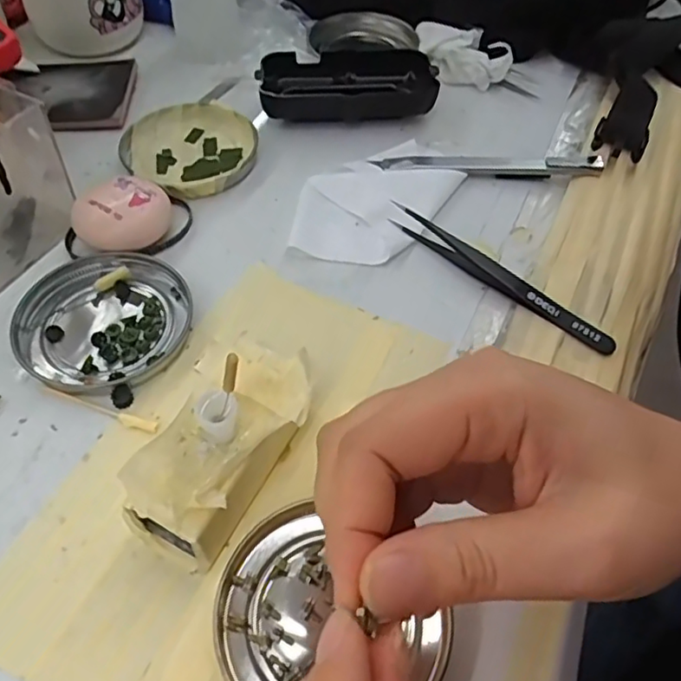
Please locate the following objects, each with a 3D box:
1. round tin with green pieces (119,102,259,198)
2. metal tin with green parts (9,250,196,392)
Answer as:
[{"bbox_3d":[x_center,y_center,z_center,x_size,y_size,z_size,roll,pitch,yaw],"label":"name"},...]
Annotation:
[{"bbox_3d":[-0.088,-0.115,0.364,0.079,0.011,0.071,38,61,23],"label":"round tin with green pieces"},{"bbox_3d":[-0.112,-0.011,0.288,0.076,0.008,0.076,1,54,-1],"label":"metal tin with green parts"}]

